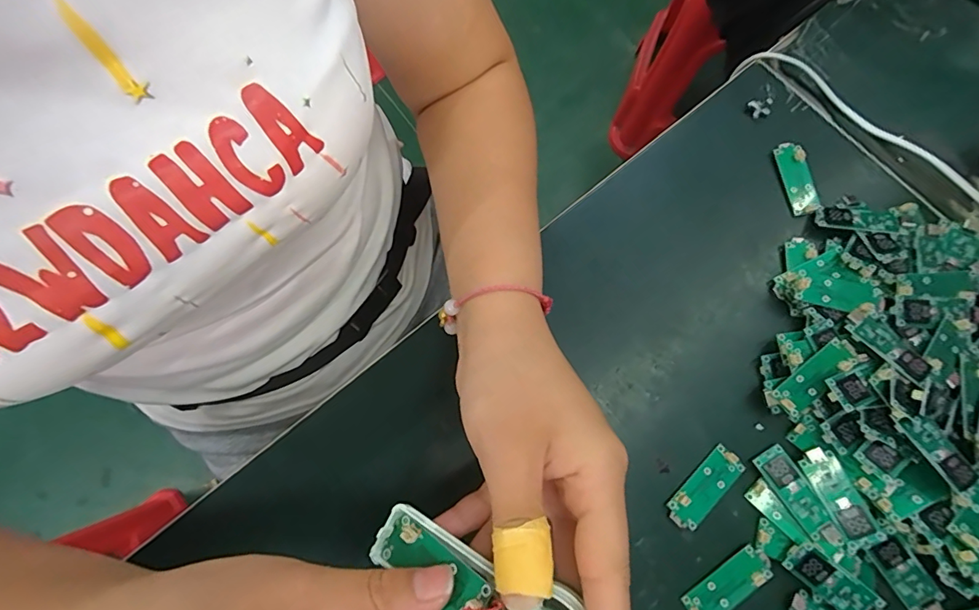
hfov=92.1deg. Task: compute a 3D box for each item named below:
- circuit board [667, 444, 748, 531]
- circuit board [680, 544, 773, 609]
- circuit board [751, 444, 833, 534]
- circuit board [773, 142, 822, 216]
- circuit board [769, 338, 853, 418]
[{"bbox_3d":[0.122,0.103,0.265,0.050,0.004,0.020,-43,78,-9],"label":"circuit board"},{"bbox_3d":[0.127,0.151,0.252,0.047,0.004,0.019,-35,77,-7],"label":"circuit board"},{"bbox_3d":[0.167,0.101,0.259,0.018,0.006,0.043,-29,76,-6],"label":"circuit board"},{"bbox_3d":[0.203,-0.084,0.312,0.016,0.004,0.050,-14,77,20],"label":"circuit board"},{"bbox_3d":[0.182,0.041,0.265,0.047,0.010,0.019,-42,76,5],"label":"circuit board"}]

